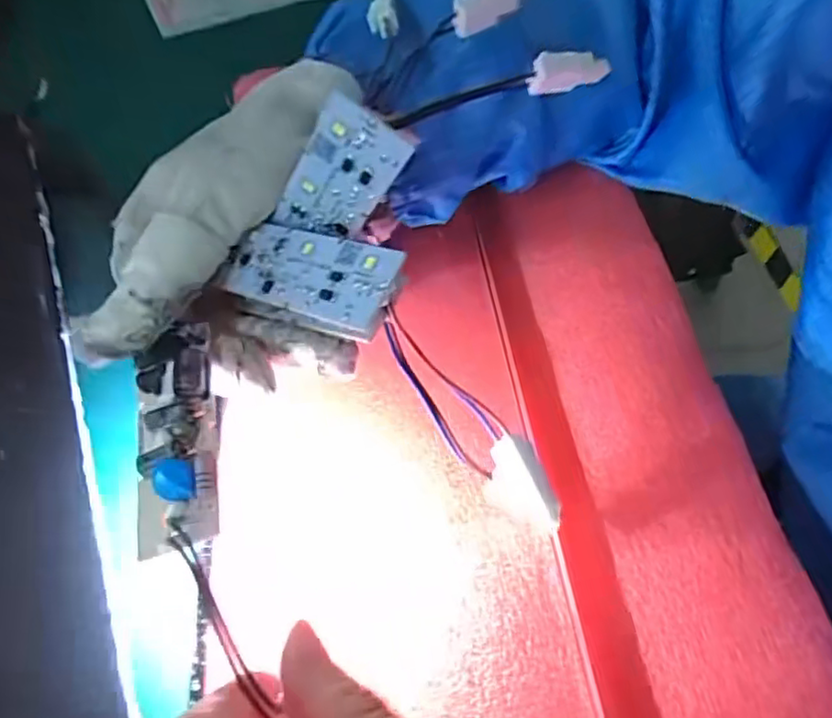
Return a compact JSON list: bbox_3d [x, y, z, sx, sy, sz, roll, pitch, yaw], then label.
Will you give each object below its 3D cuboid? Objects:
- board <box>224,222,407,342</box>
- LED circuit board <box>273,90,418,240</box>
[{"bbox_3d":[-0.029,-0.023,0.186,0.055,0.005,0.025,18,75,33],"label":"board"},{"bbox_3d":[-0.021,-0.050,0.183,0.022,0.050,0.004,30,55,-12],"label":"LED circuit board"}]

